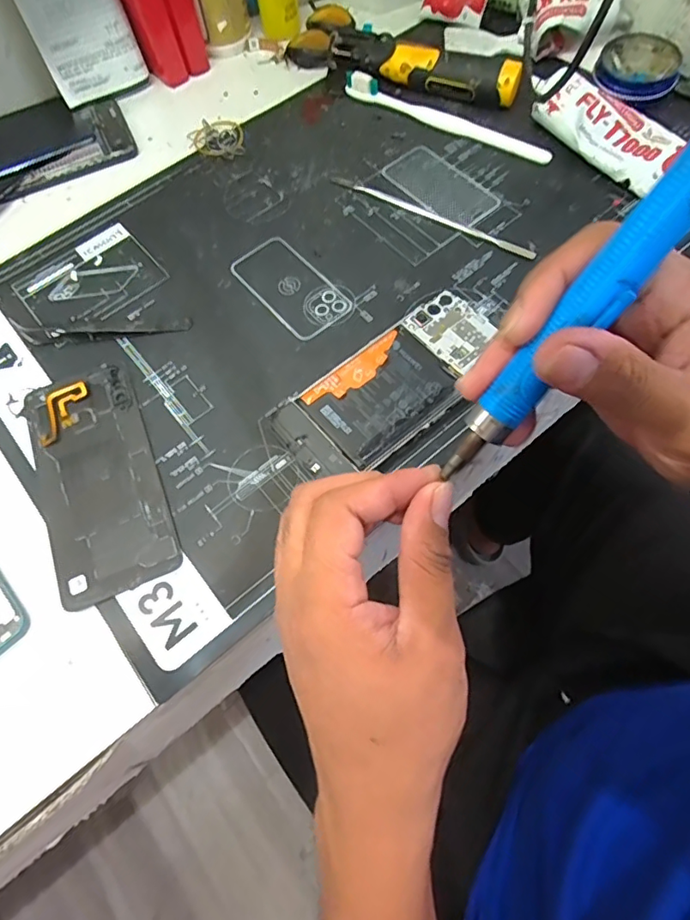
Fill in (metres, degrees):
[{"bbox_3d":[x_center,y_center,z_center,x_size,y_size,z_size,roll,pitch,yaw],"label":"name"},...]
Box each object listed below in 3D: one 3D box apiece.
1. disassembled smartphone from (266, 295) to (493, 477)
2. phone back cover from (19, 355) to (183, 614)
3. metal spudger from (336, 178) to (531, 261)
[{"bbox_3d":[0.031,-0.046,0.336,0.152,0.010,0.068,-38,70,-13],"label":"disassembled smartphone"},{"bbox_3d":[-0.150,0.009,0.324,0.071,0.005,0.150,-23,67,-7],"label":"phone back cover"},{"bbox_3d":[0.063,-0.183,0.395,0.166,0.004,0.009,29,71,15],"label":"metal spudger"}]

